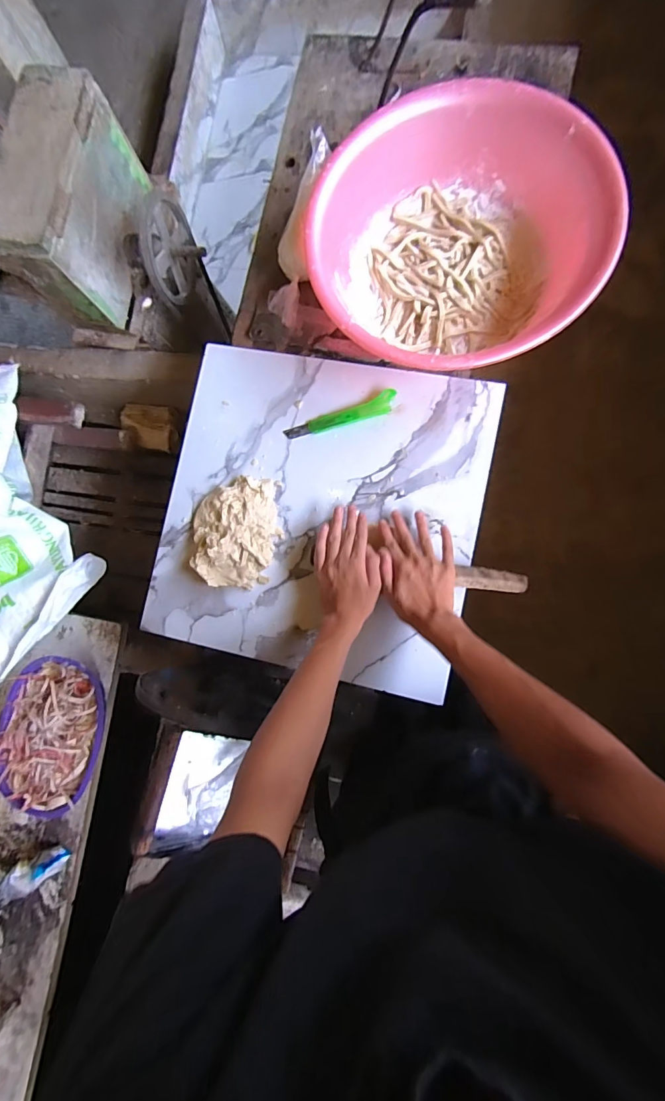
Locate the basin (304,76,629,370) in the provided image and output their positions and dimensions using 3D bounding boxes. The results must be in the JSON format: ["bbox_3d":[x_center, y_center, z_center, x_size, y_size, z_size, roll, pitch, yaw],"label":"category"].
[{"bbox_3d":[0.176,-0.442,0.619,0.399,0.113,0.402,-1,83,7],"label":"basin"}]

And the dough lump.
[{"bbox_3d":[-0.150,-0.028,0.650,0.138,0.045,0.167,-7,82,6],"label":"dough lump"}]

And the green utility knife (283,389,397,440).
[{"bbox_3d":[0.013,-0.211,0.663,0.181,0.008,0.034,-18,81,4],"label":"green utility knife"}]

